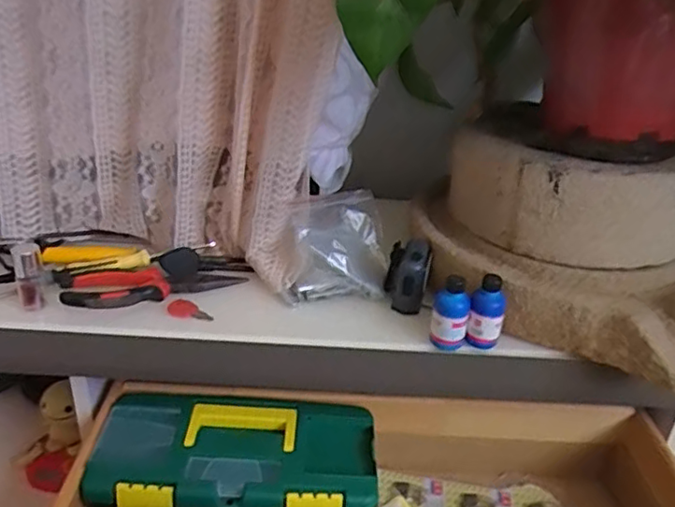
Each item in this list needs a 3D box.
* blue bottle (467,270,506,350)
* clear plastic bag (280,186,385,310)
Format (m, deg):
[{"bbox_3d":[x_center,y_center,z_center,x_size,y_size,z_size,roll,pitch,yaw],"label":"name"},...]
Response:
[{"bbox_3d":[0.123,0.048,0.488,0.027,0.060,0.024,12,29,15],"label":"blue bottle"},{"bbox_3d":[0.011,-0.007,0.566,0.081,0.075,0.120,14,29,18],"label":"clear plastic bag"}]

